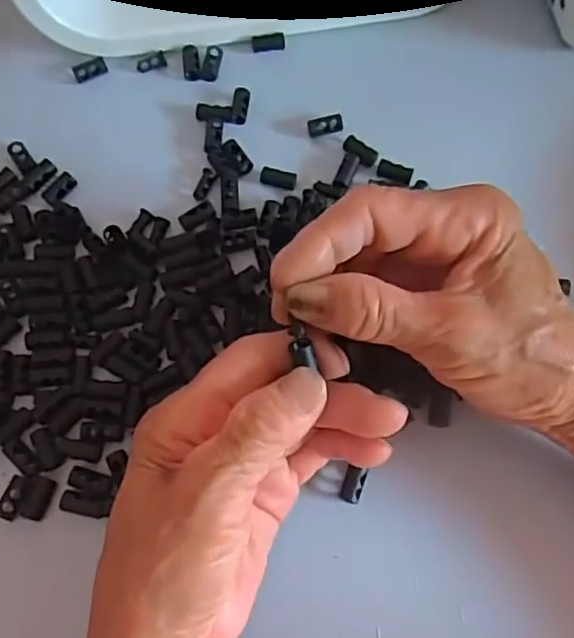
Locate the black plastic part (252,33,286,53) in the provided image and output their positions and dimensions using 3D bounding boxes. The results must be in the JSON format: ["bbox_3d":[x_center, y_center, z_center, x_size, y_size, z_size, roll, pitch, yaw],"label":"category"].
[{"bbox_3d":[-0.010,-0.153,0.347,0.018,0.004,0.009,-9,72,-2],"label":"black plastic part"}]

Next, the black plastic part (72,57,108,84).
[{"bbox_3d":[-0.107,-0.135,0.343,0.017,0.007,0.007,-24,75,-6],"label":"black plastic part"}]

